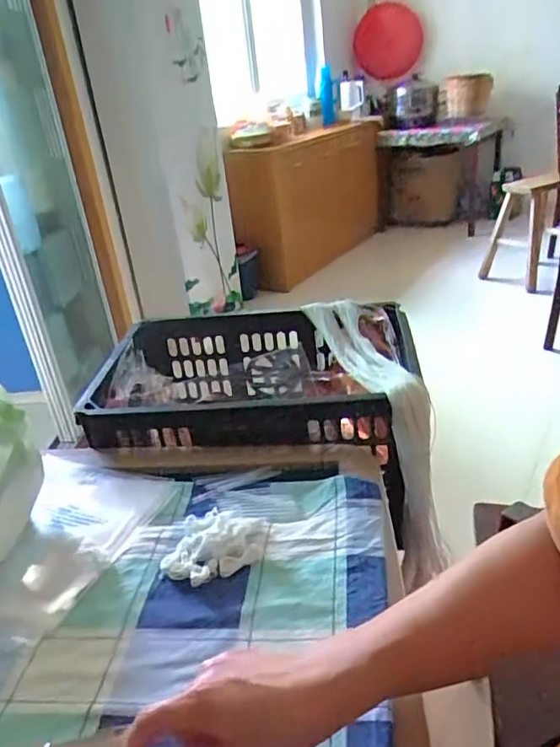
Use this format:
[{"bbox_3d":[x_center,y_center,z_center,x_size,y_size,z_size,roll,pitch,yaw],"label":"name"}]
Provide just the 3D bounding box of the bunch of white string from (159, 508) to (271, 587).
[{"bbox_3d":[-0.060,0.161,0.535,0.096,0.020,0.077,-7,27,0],"label":"bunch of white string"}]

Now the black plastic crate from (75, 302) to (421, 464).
[{"bbox_3d":[-0.039,0.027,0.849,0.427,0.147,0.303,-2,27,8],"label":"black plastic crate"}]

